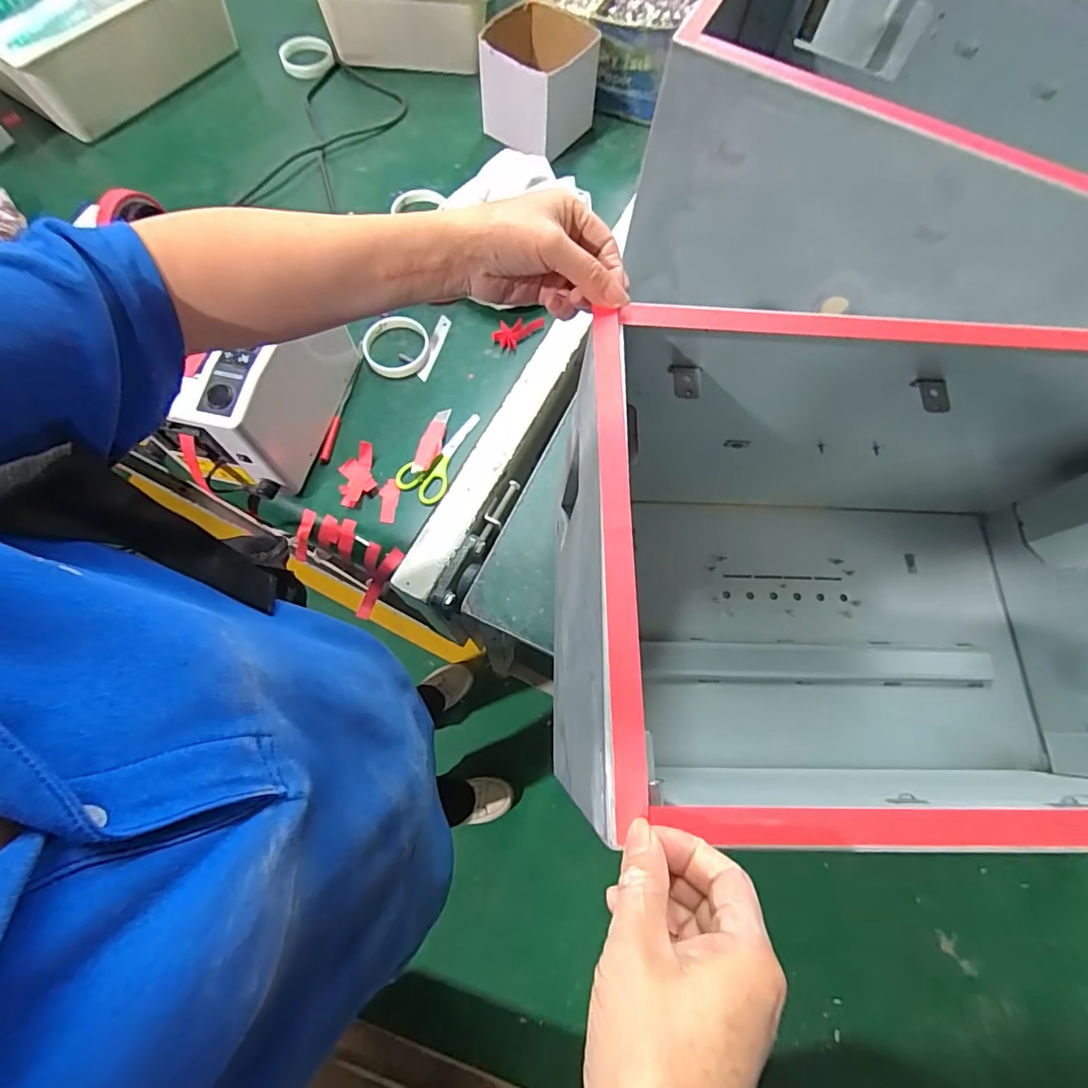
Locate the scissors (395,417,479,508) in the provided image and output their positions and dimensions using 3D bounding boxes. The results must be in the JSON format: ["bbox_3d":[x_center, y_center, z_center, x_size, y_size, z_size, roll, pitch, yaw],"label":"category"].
[{"bbox_3d":[-0.125,-0.109,0.628,0.060,0.011,0.130,25,72,6],"label":"scissors"}]

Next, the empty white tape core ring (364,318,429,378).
[{"bbox_3d":[-0.192,-0.254,0.676,0.083,0.018,0.082,1,71,-2],"label":"empty white tape core ring"}]

